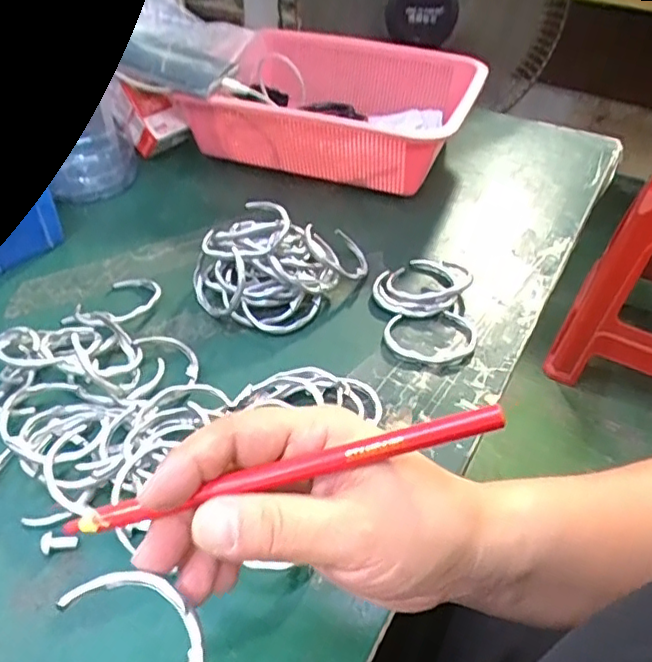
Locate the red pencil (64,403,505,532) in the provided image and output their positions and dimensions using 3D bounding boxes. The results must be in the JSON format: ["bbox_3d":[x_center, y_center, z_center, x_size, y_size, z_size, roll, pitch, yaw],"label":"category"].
[{"bbox_3d":[-0.017,0.051,0.214,0.160,0.007,0.009,-16,42,6],"label":"red pencil"}]

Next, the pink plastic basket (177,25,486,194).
[{"bbox_3d":[0.010,-0.228,0.634,0.260,0.099,0.210,16,44,15],"label":"pink plastic basket"}]

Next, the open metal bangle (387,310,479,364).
[{"bbox_3d":[0.078,0.005,0.441,0.067,0.007,0.048,-6,43,-9],"label":"open metal bangle"}]

